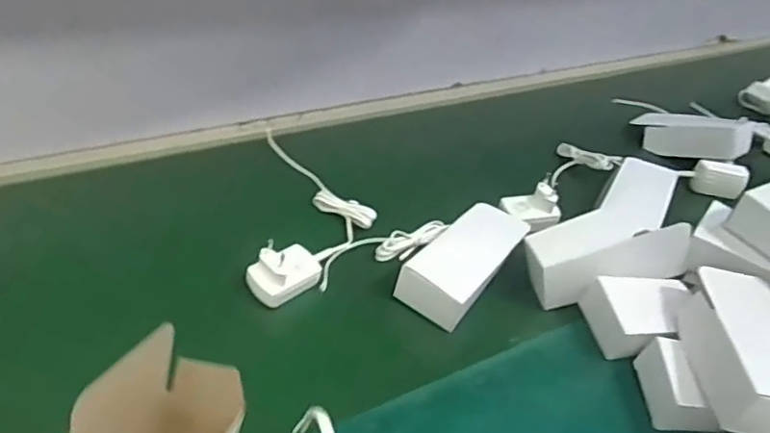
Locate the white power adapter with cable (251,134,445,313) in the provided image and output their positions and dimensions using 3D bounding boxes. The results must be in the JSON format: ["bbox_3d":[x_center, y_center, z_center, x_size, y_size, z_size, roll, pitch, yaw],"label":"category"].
[{"bbox_3d":[-0.070,-0.015,0.632,0.202,0.046,0.194,-16,43,-28],"label":"white power adapter with cable"}]

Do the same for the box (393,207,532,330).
[{"bbox_3d":[0.080,0.044,0.593,0.068,0.050,0.144,27,41,24],"label":"box"}]

